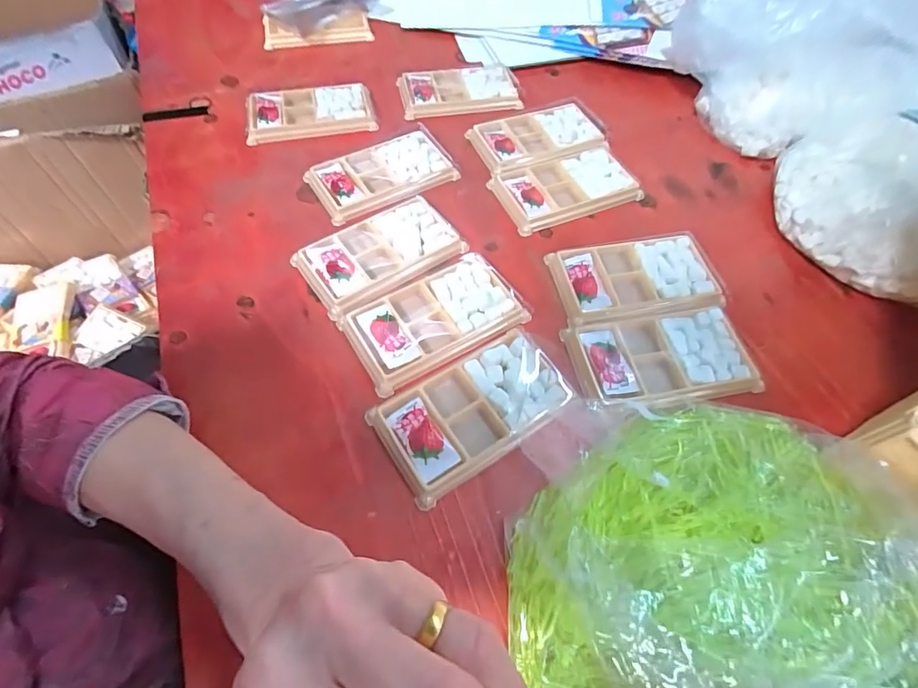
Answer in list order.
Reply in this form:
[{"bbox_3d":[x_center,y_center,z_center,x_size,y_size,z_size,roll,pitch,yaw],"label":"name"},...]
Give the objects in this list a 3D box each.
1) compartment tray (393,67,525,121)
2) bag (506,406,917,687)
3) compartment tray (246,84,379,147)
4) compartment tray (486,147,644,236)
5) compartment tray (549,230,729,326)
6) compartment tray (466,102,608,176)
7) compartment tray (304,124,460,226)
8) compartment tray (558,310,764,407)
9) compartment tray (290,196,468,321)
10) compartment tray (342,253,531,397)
[{"bbox_3d":[-0.001,-0.293,0.536,0.131,0.015,0.079,-5,58,-6],"label":"compartment tray"},{"bbox_3d":[0.145,0.106,0.259,0.224,0.076,0.167,2,58,-1],"label":"bag"},{"bbox_3d":[-0.162,-0.254,0.509,0.134,0.016,0.073,-9,59,-8],"label":"compartment tray"},{"bbox_3d":[0.105,-0.155,0.458,0.130,0.015,0.077,-17,60,-13],"label":"compartment tray"},{"bbox_3d":[0.152,-0.054,0.397,0.133,0.012,0.081,-7,58,-7],"label":"compartment tray"},{"bbox_3d":[0.083,-0.221,0.498,0.131,0.013,0.079,-18,60,-13],"label":"compartment tray"},{"bbox_3d":[-0.074,-0.168,0.459,0.133,0.015,0.083,-25,62,-17],"label":"compartment tray"},{"bbox_3d":[0.156,0.013,0.360,0.137,0.015,0.076,-6,58,-6],"label":"compartment tray"},{"bbox_3d":[-0.066,-0.079,0.403,0.131,0.017,0.080,-31,64,-20],"label":"compartment tray"},{"bbox_3d":[-0.019,-0.022,0.372,0.134,0.011,0.082,-27,63,-18],"label":"compartment tray"}]

